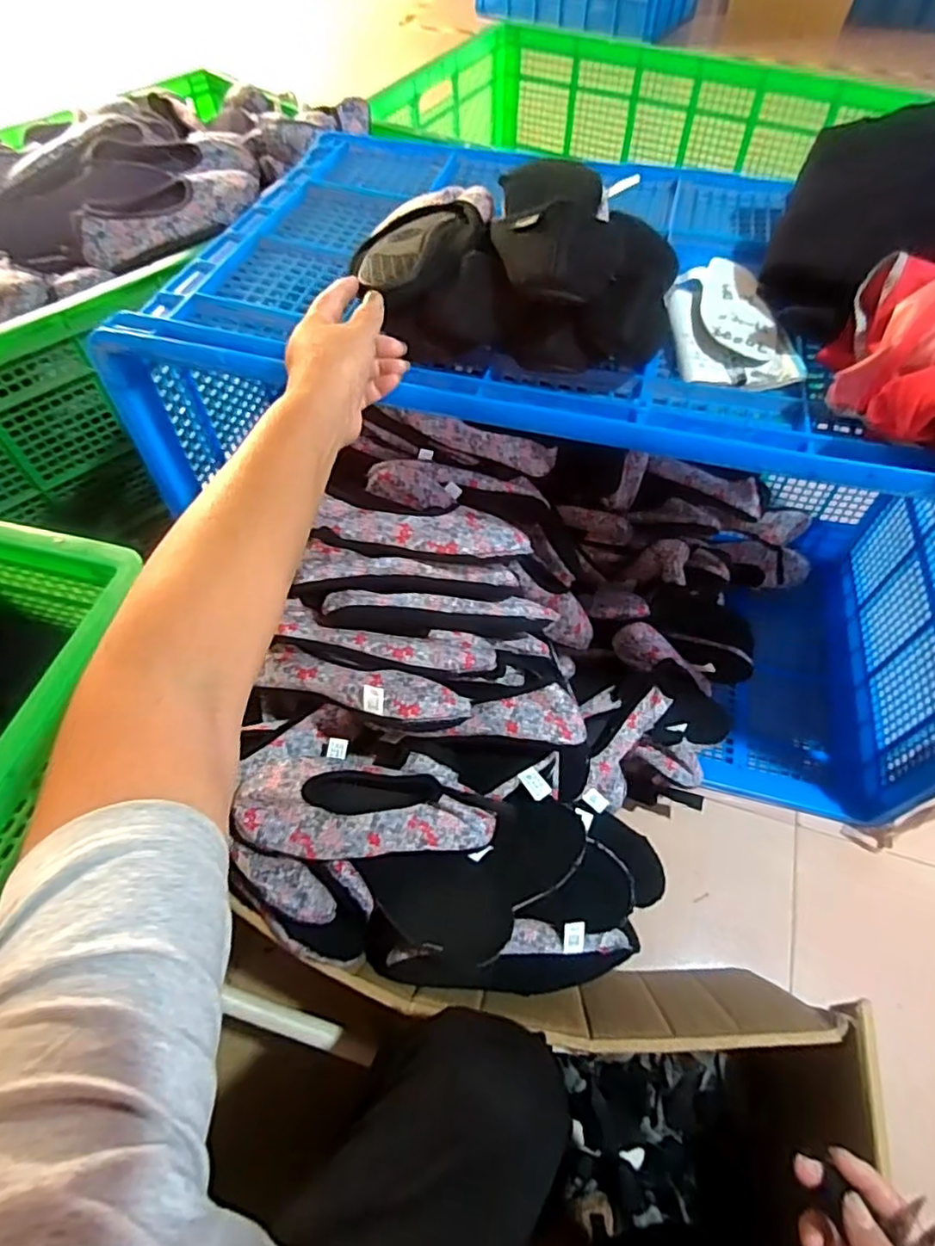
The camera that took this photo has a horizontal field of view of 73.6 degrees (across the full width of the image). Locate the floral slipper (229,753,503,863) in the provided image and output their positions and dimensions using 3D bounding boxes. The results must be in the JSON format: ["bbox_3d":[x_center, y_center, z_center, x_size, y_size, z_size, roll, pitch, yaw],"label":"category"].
[{"bbox_3d":[-0.105,0.186,0.615,0.252,0.045,0.094,8,57,6],"label":"floral slipper"}]

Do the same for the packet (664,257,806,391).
[{"bbox_3d":[0.252,-0.297,0.608,0.107,0.022,0.179,-2,57,0],"label":"packet"}]

